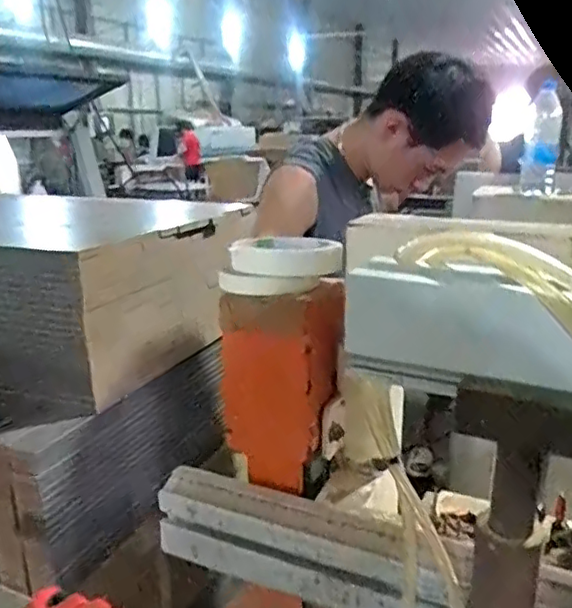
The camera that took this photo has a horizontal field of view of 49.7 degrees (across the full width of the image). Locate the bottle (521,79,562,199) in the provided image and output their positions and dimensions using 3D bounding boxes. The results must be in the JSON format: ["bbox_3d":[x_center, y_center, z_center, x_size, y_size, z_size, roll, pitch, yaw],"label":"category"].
[{"bbox_3d":[0.485,-0.308,1.177,0.062,0.193,0.061,5,17,18],"label":"bottle"}]

